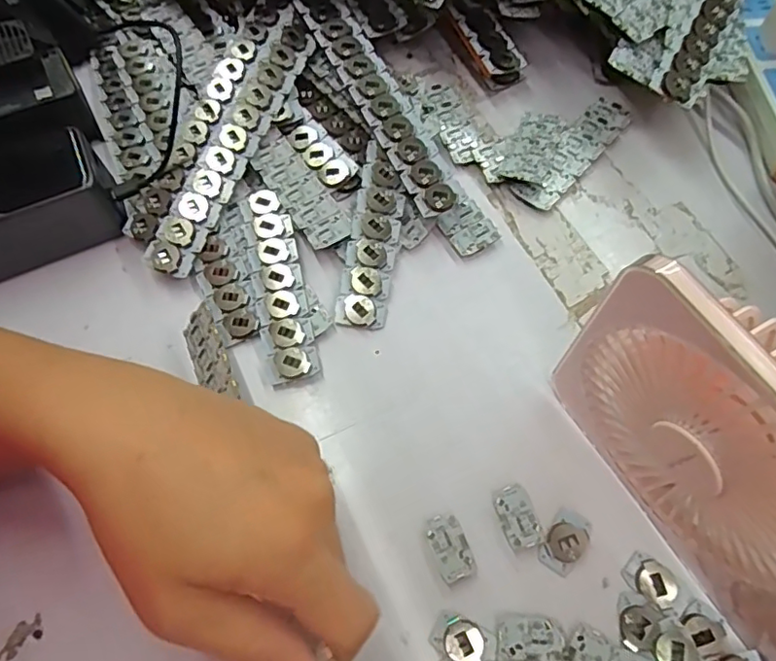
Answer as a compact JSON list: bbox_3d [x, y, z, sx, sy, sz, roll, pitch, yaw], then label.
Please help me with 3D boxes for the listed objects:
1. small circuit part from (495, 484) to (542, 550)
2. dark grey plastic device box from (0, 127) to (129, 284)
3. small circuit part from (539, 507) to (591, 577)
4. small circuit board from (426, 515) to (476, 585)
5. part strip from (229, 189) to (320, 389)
[{"bbox_3d":[0.065,0.093,0.282,0.018,0.004,0.030,-17,65,-7],"label":"small circuit part"},{"bbox_3d":[-0.234,-0.071,0.338,0.130,0.047,0.057,-24,66,-10],"label":"dark grey plastic device box"},{"bbox_3d":[0.088,0.104,0.277,0.018,0.004,0.031,38,71,17],"label":"small circuit part"},{"bbox_3d":[0.031,0.107,0.278,0.018,0.005,0.031,-18,66,-7],"label":"small circuit board"},{"bbox_3d":[-0.067,-0.030,0.337,0.033,0.012,0.124,-16,65,-6],"label":"part strip"}]

